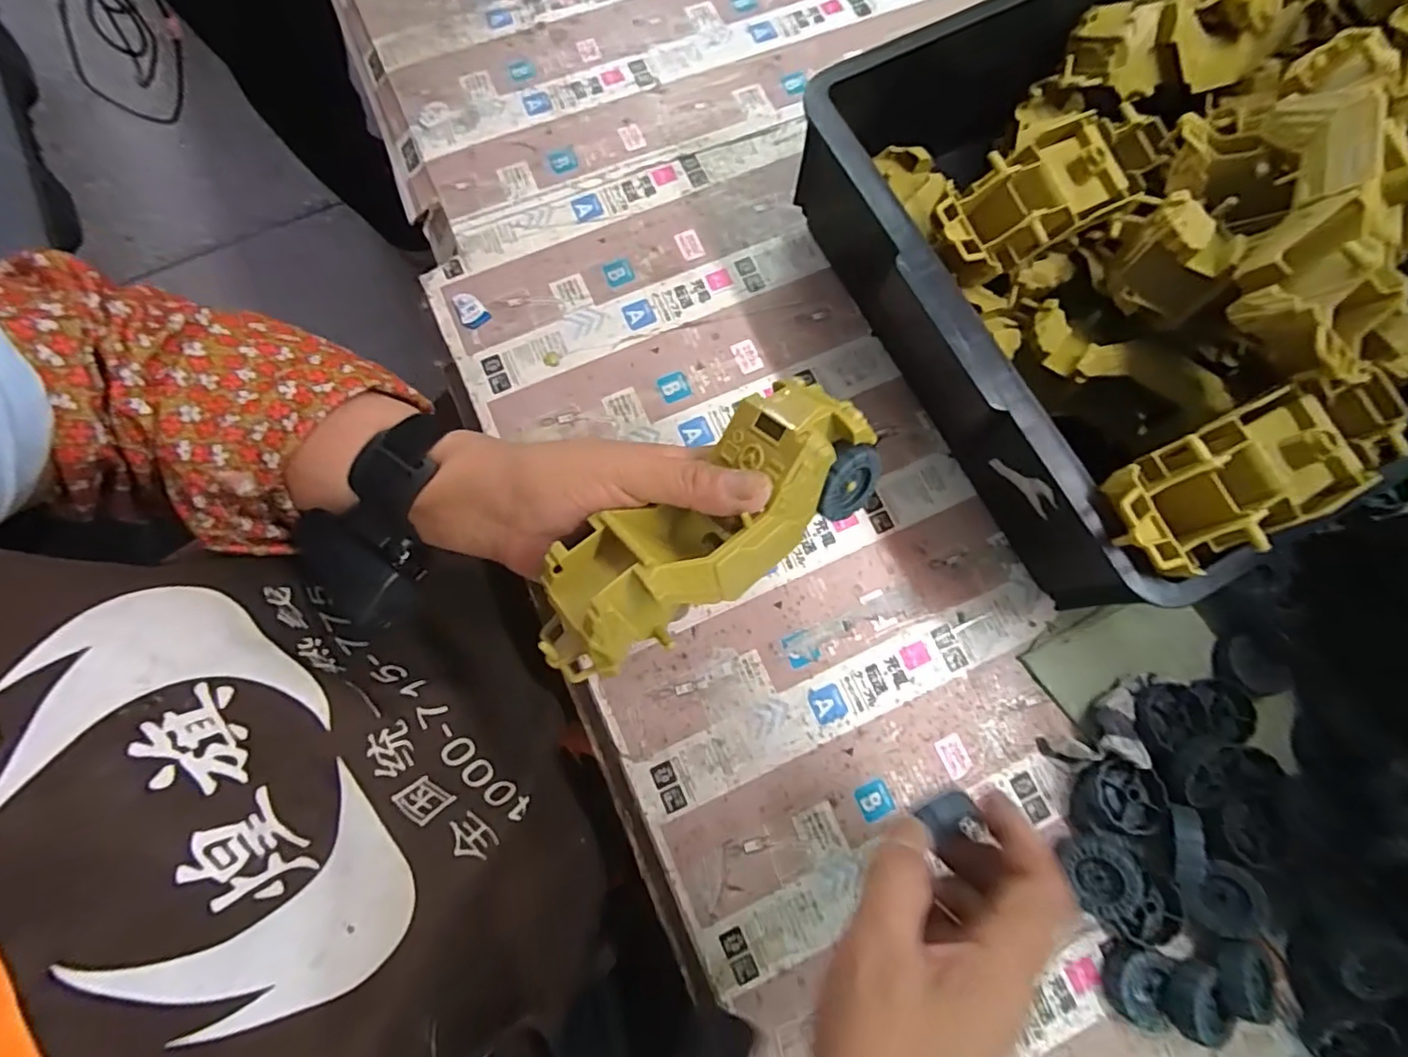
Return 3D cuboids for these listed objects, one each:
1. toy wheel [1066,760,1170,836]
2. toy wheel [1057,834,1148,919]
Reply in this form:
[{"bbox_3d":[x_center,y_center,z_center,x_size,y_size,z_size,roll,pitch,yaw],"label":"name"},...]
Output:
[{"bbox_3d":[0.238,0.155,0.347,0.041,0.025,0.041,0,76,-1],"label":"toy wheel"},{"bbox_3d":[0.222,0.190,0.333,0.035,0.025,0.039,-27,66,36],"label":"toy wheel"}]

